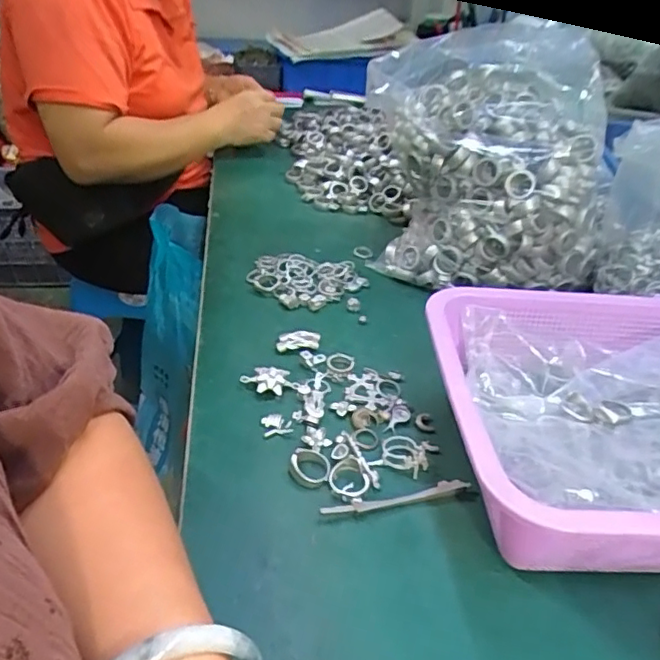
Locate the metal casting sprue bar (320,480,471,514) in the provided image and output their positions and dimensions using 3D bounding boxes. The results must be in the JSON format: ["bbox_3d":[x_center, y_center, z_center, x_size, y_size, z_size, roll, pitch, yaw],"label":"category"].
[{"bbox_3d":[0.043,0.107,0.367,0.099,0.007,0.008,-6,35,-16],"label":"metal casting sprue bar"}]

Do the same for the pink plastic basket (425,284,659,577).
[{"bbox_3d":[0.220,0.064,0.381,0.298,0.084,0.226,3,33,-2],"label":"pink plastic basket"}]

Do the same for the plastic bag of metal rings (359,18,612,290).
[{"bbox_3d":[0.157,-0.175,0.602,0.245,0.225,0.189,12,34,11],"label":"plastic bag of metal rings"}]

